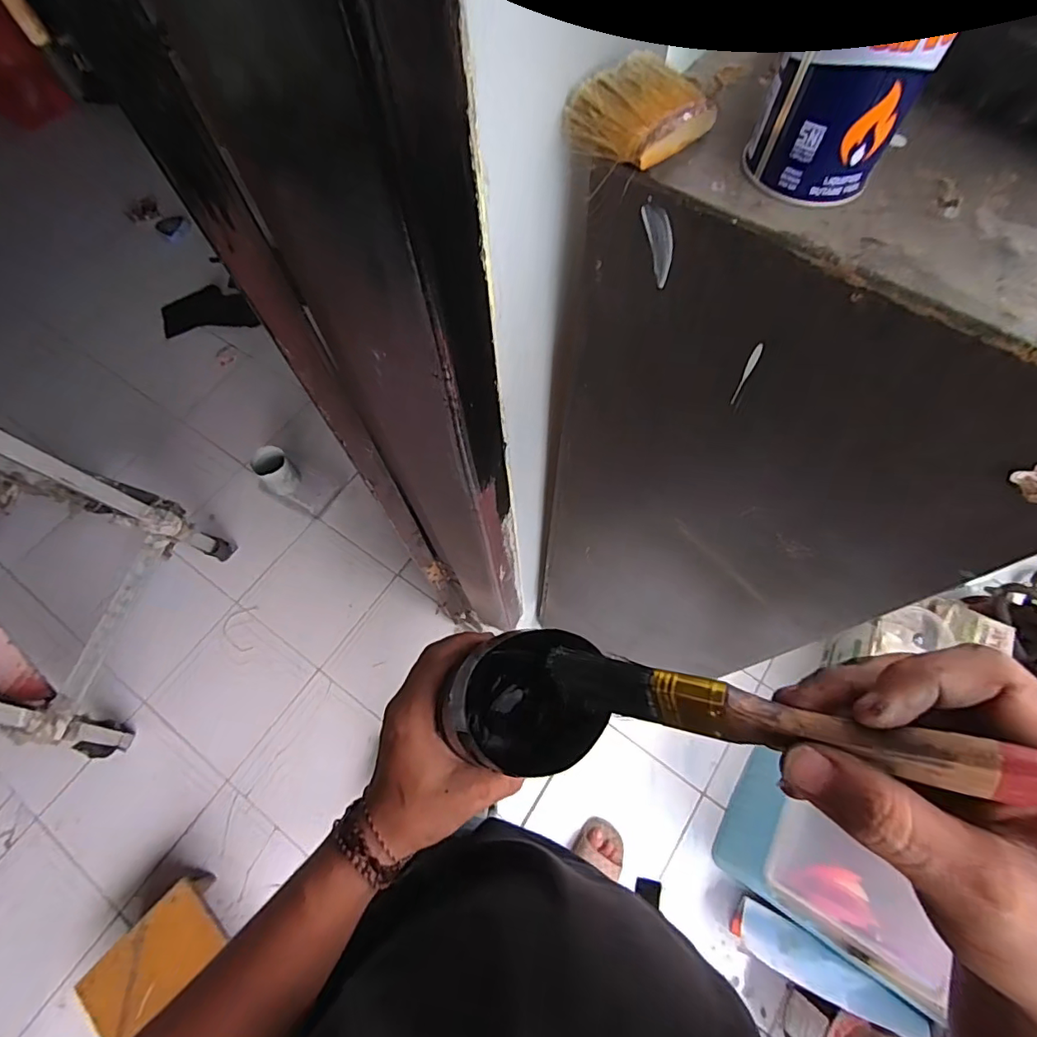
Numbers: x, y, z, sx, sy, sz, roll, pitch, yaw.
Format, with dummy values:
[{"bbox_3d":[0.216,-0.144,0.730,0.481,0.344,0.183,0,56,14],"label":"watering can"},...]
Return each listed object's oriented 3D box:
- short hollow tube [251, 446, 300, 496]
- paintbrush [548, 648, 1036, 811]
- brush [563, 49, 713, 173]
[{"bbox_3d":[-0.624,-0.121,1.342,0.075,0.130,0.082,38,73,17],"label":"short hollow tube"},{"bbox_3d":[0.087,0.073,0.184,0.165,0.008,0.026,5,109,32],"label":"paintbrush"},{"bbox_3d":[0.065,-0.227,0.290,0.069,0.019,0.060,-38,70,-14],"label":"brush"}]

